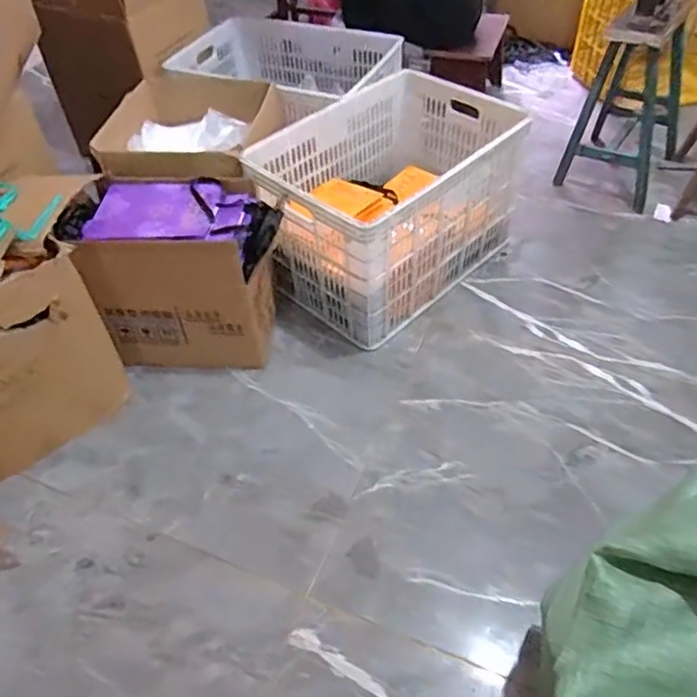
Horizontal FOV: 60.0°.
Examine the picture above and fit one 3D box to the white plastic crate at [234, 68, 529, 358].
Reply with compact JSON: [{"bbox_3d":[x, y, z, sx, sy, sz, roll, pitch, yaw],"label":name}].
[{"bbox_3d":[0.127,-0.417,1.700,0.498,0.398,0.715,35,59,30],"label":"white plastic crate"}]

